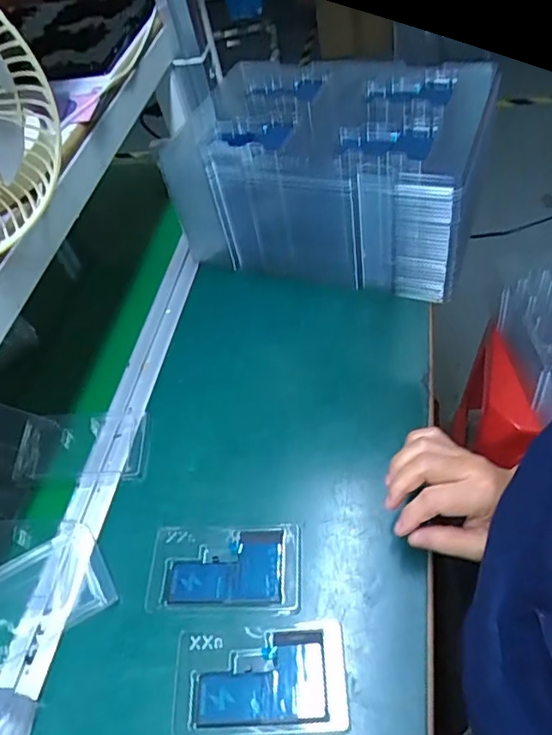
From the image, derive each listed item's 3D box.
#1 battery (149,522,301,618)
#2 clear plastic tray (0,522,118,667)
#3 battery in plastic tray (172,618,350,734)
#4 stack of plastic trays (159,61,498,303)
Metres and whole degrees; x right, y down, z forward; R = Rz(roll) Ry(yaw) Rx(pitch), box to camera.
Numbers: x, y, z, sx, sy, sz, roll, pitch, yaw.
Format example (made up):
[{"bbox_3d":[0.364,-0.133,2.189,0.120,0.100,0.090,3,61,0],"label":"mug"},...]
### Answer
[{"bbox_3d":[-0.044,0.170,0.470,0.127,0.009,0.072,-5,50,8],"label":"battery"},{"bbox_3d":[-0.214,0.197,0.469,0.135,0.015,0.078,-30,51,-13],"label":"clear plastic tray"},{"bbox_3d":[-0.013,0.232,0.413,0.127,0.011,0.073,-8,50,6],"label":"battery in plastic tray"},{"bbox_3d":[0.064,-0.238,0.693,0.356,0.179,0.227,15,56,18],"label":"stack of plastic trays"}]

